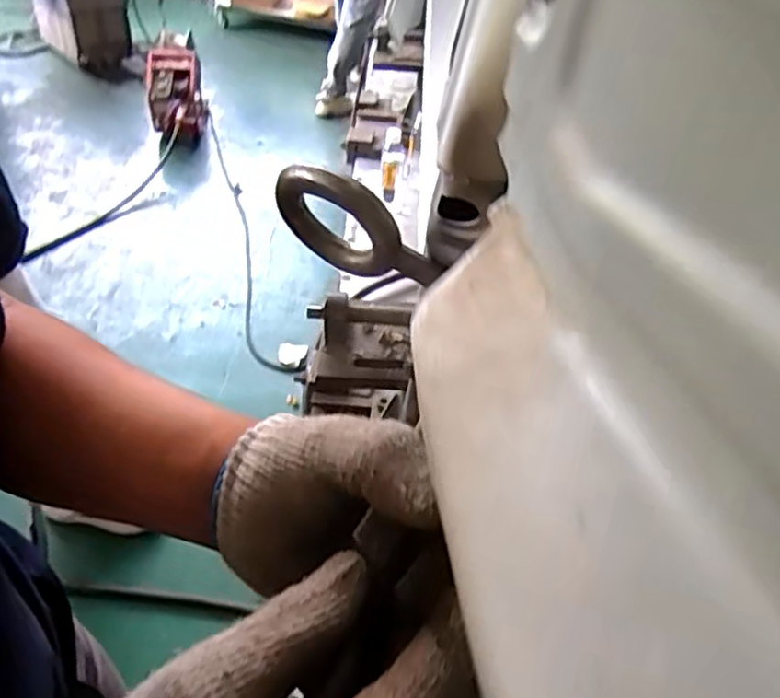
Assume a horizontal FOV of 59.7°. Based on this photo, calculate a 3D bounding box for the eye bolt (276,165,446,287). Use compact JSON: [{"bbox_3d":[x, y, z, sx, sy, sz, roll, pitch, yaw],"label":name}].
[{"bbox_3d":[-0.017,-0.057,0.327,0.087,0.057,0.019,27,47,22],"label":"eye bolt"}]

